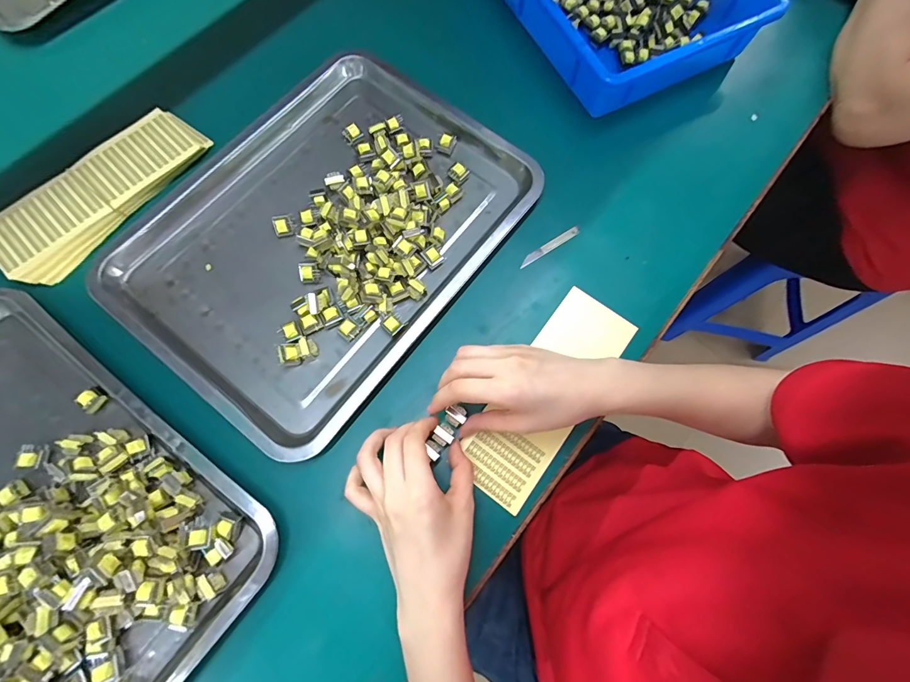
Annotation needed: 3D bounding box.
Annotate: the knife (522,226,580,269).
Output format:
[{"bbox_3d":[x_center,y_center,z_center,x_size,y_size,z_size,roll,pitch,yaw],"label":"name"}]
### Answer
[{"bbox_3d":[0.101,-0.101,0.427,0.076,0.004,0.010,-32,77,-10],"label":"knife"}]

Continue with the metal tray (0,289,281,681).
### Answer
[{"bbox_3d":[-0.368,0.156,0.315,0.384,0.032,0.278,36,77,10],"label":"metal tray"}]

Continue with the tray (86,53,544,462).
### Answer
[{"bbox_3d":[-0.134,-0.121,0.419,0.310,0.035,0.392,38,78,11],"label":"tray"}]

